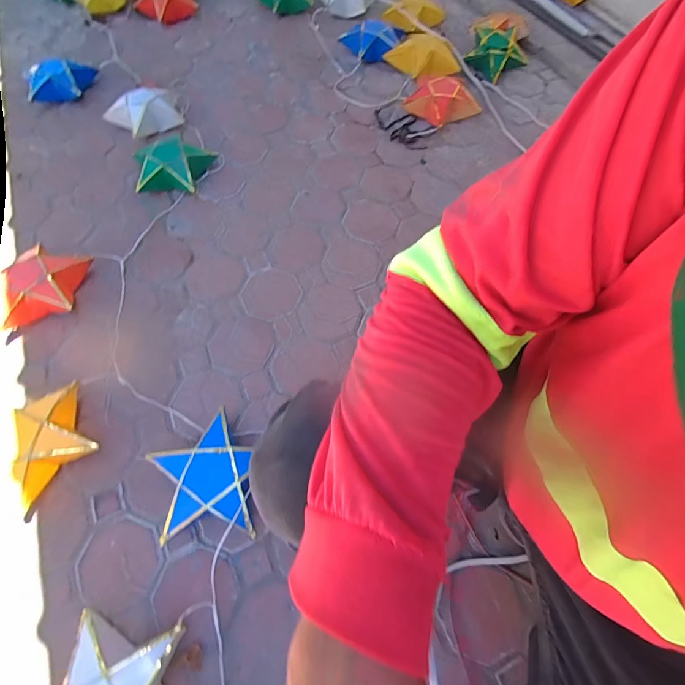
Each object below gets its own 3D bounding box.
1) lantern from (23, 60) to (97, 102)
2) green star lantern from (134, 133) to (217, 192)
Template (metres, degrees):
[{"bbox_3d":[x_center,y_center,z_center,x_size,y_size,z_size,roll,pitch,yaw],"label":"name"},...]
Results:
[{"bbox_3d":[-0.976,-0.900,1.219,0.218,0.096,0.172,-13,66,-6],"label":"lantern"},{"bbox_3d":[-0.496,-0.516,1.039,0.202,0.089,0.159,4,65,1],"label":"green star lantern"}]

